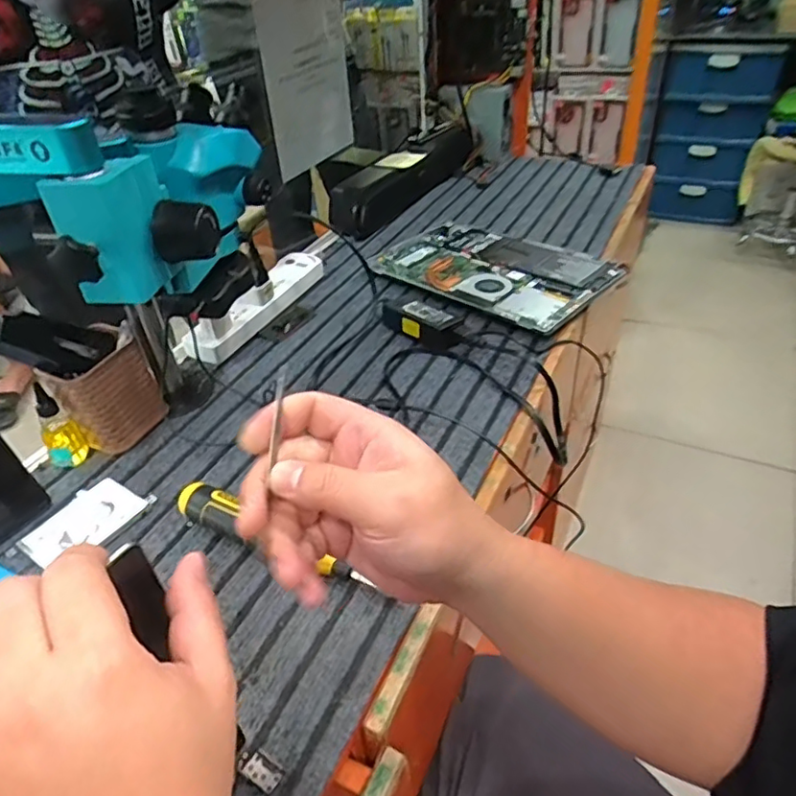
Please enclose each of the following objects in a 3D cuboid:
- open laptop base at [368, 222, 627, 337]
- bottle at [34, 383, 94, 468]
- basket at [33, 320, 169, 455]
[{"bbox_3d":[0.132,-0.194,0.867,0.327,0.016,0.218,26,55,34],"label":"open laptop base"},{"bbox_3d":[-0.356,0.028,0.613,0.039,0.087,0.039,-29,45,-26],"label":"bottle"},{"bbox_3d":[-0.306,-0.006,0.625,0.062,0.100,0.097,19,46,28],"label":"basket"}]

